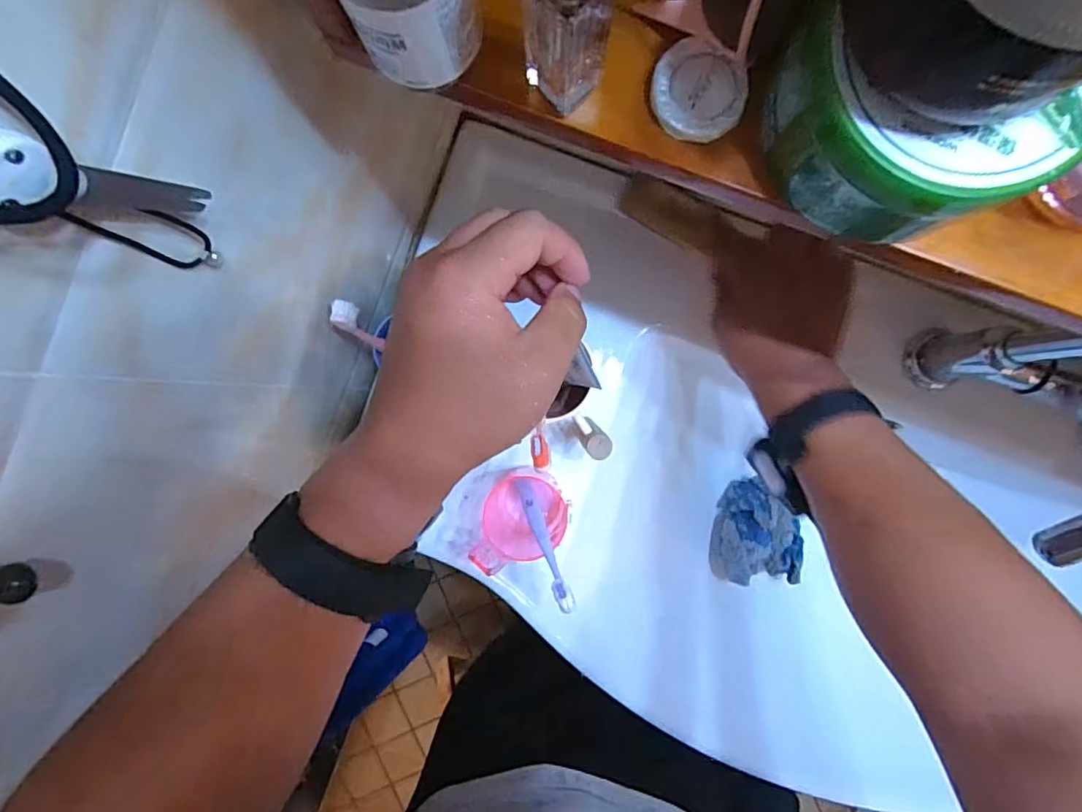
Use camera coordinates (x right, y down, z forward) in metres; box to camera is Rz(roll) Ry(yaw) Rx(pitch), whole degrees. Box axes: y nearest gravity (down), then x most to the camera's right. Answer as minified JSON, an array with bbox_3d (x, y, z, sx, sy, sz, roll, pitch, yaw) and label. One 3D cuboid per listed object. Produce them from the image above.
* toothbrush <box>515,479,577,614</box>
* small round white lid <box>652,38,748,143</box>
[{"bbox_3d":[0.002,0.112,0.459,0.013,0.132,0.014,-27,130,1],"label":"toothbrush"},{"bbox_3d":[0.064,-0.128,0.224,0.039,0.007,0.035,28,91,0],"label":"small round white lid"}]

